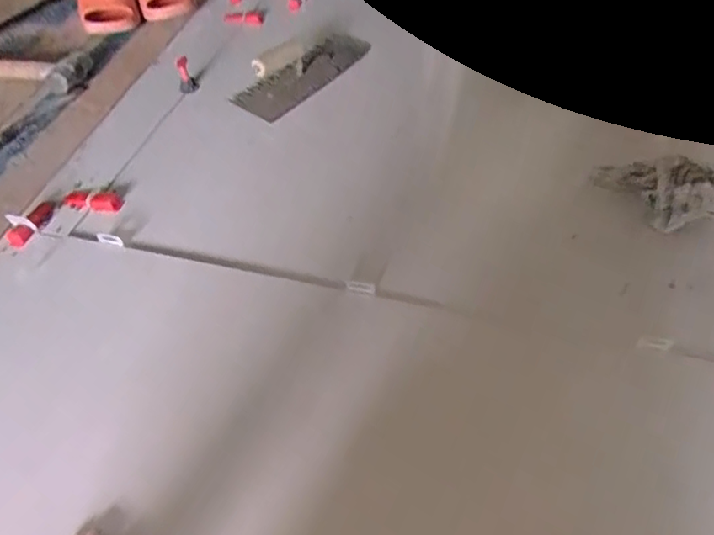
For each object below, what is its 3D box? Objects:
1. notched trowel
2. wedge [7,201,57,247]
[{"bbox_3d":[-0.092,-0.377,1.060,0.113,0.073,0.318,28,55,23],"label":"notched trowel"},{"bbox_3d":[-0.450,-0.064,0.814,0.031,0.013,0.088,9,50,9],"label":"wedge"}]

